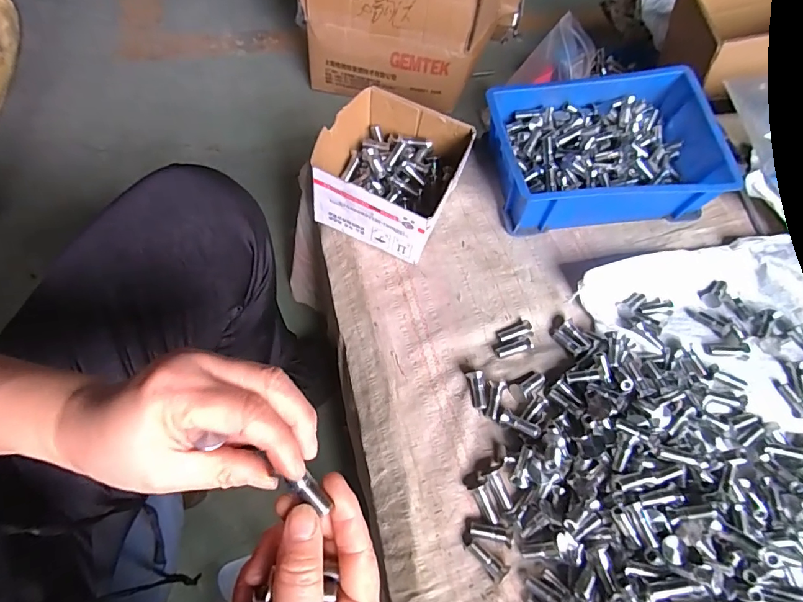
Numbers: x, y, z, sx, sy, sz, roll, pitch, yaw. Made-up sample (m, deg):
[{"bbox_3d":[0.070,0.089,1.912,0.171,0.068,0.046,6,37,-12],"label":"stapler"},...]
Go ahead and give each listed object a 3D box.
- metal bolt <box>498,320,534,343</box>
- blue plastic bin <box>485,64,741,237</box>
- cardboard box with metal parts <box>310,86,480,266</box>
[{"bbox_3d":[0.119,0.034,0.470,0.036,0.011,0.015,-16,65,-14],"label":"metal bolt"},{"bbox_3d":[0.236,-0.174,0.544,0.246,0.099,0.171,-2,62,-7],"label":"blue plastic bin"},{"bbox_3d":[-0.010,-0.141,0.499,0.141,0.075,0.150,24,62,7],"label":"cardboard box with metal parts"}]

